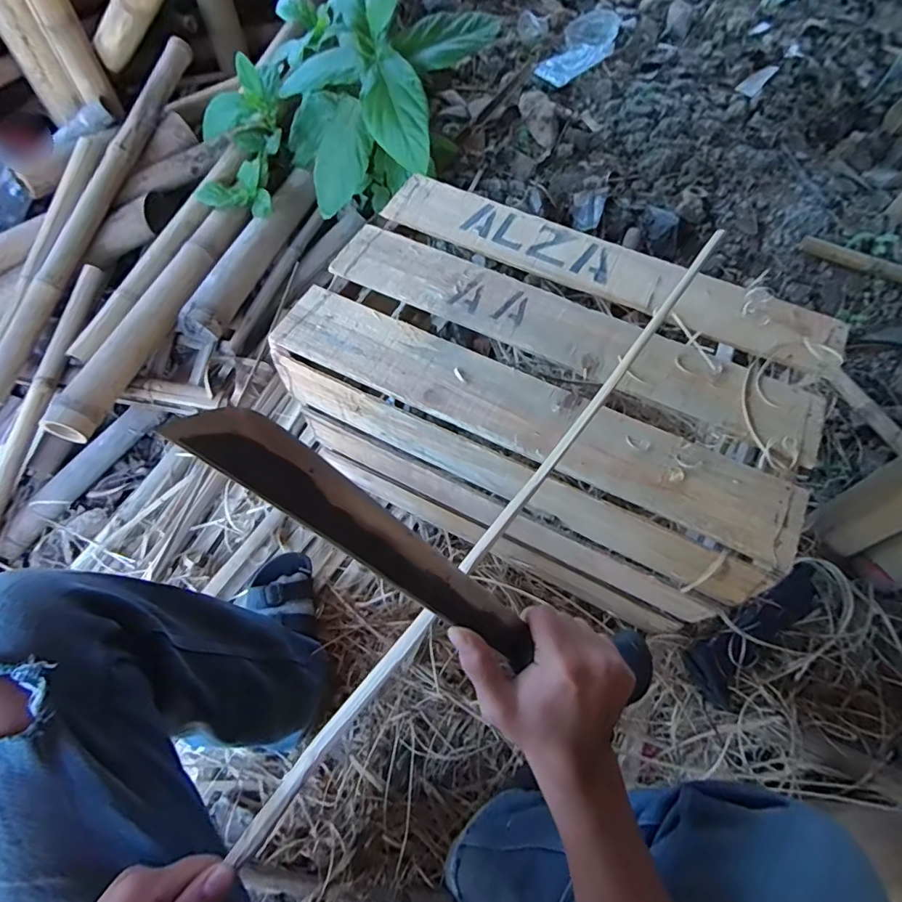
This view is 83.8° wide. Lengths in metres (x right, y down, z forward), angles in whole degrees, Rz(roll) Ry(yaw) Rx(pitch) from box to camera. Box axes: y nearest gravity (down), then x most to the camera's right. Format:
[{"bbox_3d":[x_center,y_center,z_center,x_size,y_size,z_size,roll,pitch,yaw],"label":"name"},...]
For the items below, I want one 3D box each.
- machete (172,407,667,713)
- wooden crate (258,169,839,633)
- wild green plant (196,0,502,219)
[{"bbox_3d":[0.003,0.085,0.345,0.384,0.017,0.058,35,65,-19],"label":"machete"},{"bbox_3d":[0.118,-0.069,0.708,0.579,0.322,0.348,27,65,11],"label":"wooden crate"},{"bbox_3d":[-0.260,-0.682,1.029,0.536,0.347,0.466,26,64,11],"label":"wild green plant"}]

